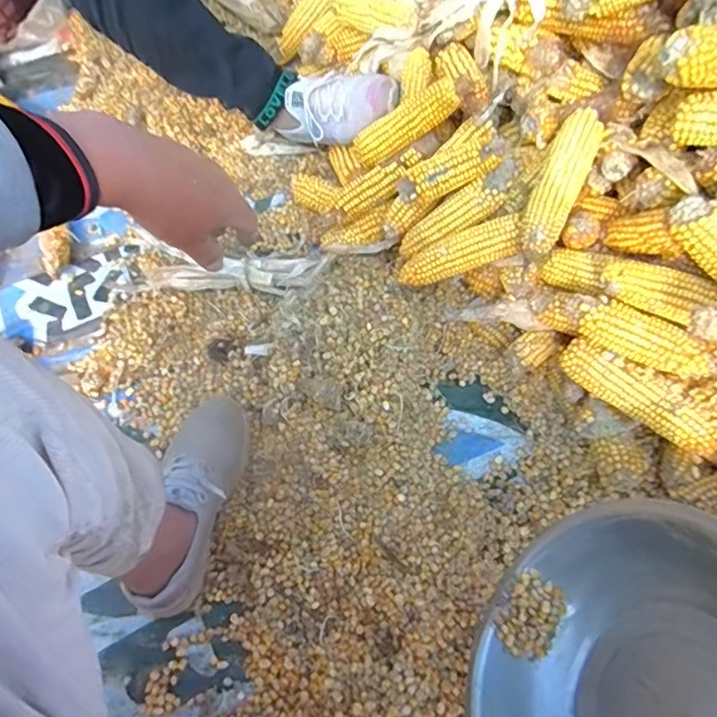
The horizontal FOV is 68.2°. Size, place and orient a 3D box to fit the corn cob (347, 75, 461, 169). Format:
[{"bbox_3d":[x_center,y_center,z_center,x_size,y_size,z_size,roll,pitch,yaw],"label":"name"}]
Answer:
[{"bbox_3d":[0.062,-0.316,0.719,0.162,0.039,0.044,-24,63,29],"label":"corn cob"}]

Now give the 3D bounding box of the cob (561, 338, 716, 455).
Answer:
[{"bbox_3d":[0.296,0.036,0.553,0.170,0.045,0.042,40,71,15],"label":"cob"}]

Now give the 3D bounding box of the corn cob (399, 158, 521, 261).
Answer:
[{"bbox_3d":[0.136,-0.190,0.681,0.187,0.047,0.056,-35,69,8],"label":"corn cob"}]

